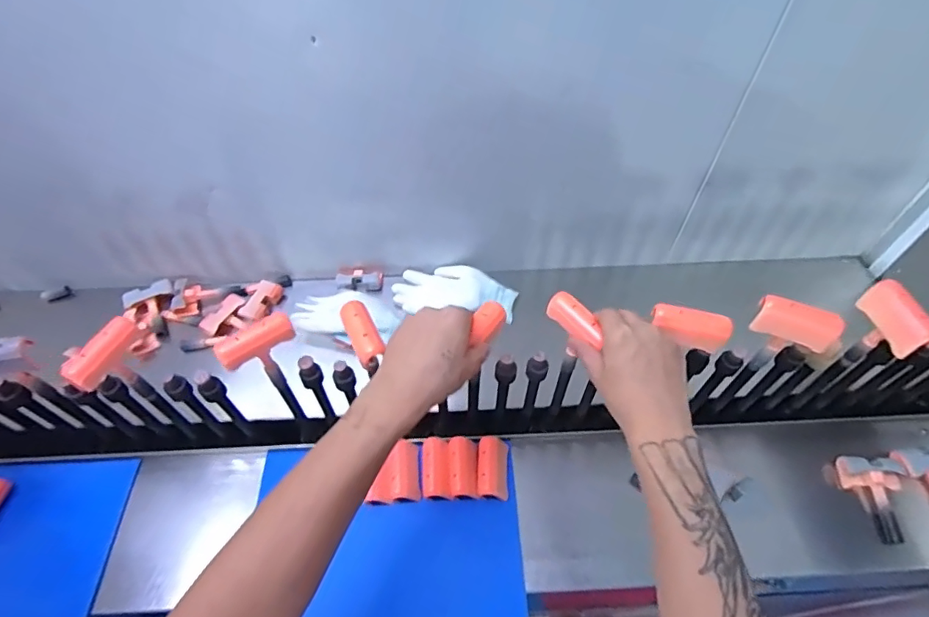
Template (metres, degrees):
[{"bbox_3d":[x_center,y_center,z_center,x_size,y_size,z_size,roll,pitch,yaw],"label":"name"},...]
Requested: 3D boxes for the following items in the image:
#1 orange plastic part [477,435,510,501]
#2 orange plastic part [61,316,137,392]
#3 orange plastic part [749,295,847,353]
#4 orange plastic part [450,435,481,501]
[{"bbox_3d":[0.039,0.210,0.671,0.040,0.022,0.078,2,55,3],"label":"orange plastic part"},{"bbox_3d":[-0.365,0.044,0.511,0.027,0.025,0.075,20,58,15],"label":"orange plastic part"},{"bbox_3d":[0.351,0.015,0.534,0.075,0.042,0.025,27,60,19],"label":"orange plastic part"},{"bbox_3d":[0.000,0.207,0.666,0.034,0.013,0.079,-4,55,-2],"label":"orange plastic part"}]

